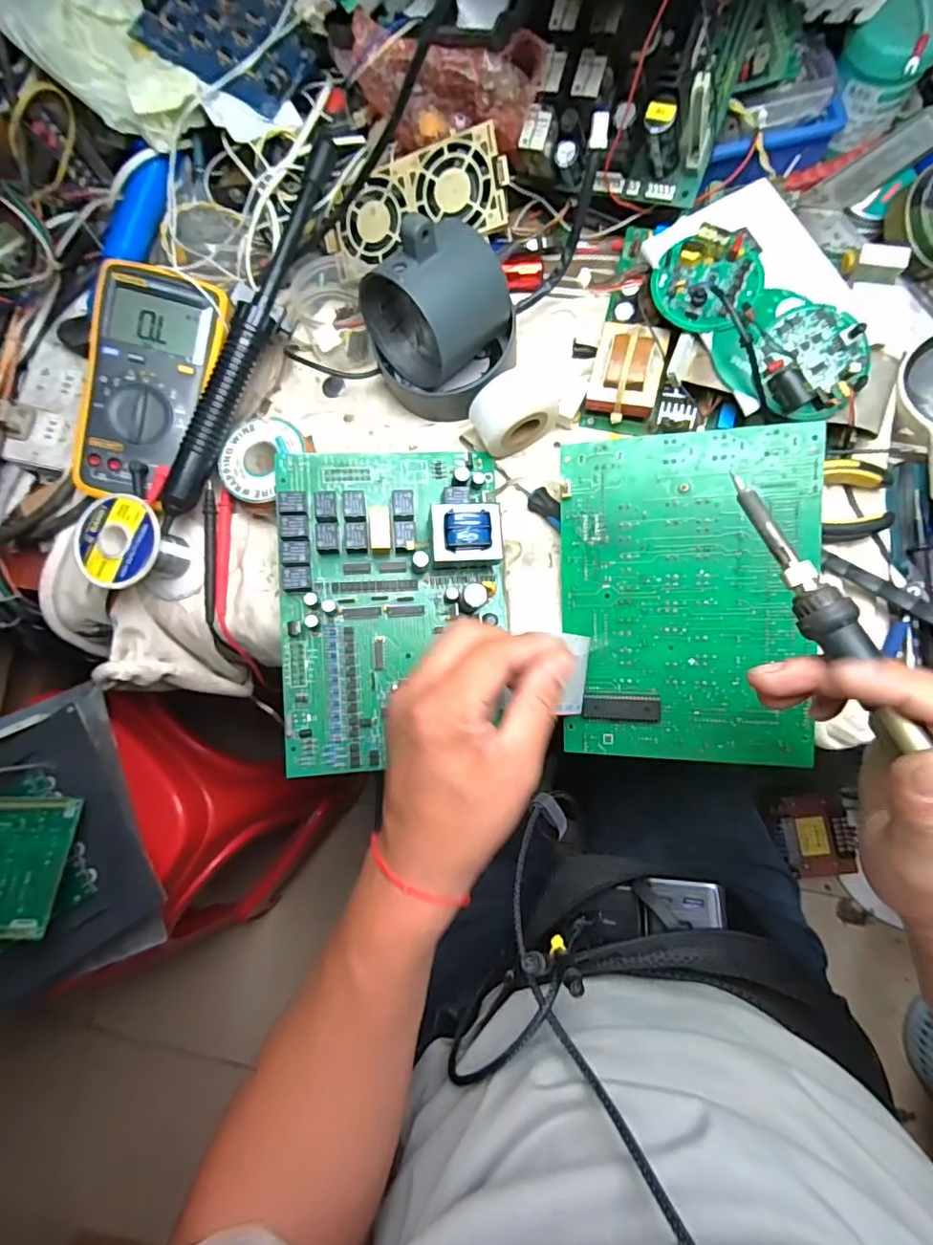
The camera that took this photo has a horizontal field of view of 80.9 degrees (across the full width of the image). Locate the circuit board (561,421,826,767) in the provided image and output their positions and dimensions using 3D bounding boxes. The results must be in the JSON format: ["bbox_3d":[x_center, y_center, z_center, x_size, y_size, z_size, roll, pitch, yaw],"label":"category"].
[{"bbox_3d":[0.144,-0.014,0.364,0.156,0.011,0.214,0,96,16],"label":"circuit board"}]

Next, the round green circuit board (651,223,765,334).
[{"bbox_3d":[0.165,-0.230,0.368,0.071,0.026,0.063,-10,81,4],"label":"round green circuit board"}]

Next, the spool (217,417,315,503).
[{"bbox_3d":[-0.154,-0.123,0.414,0.059,0.019,0.066,13,83,7],"label":"spool"}]

